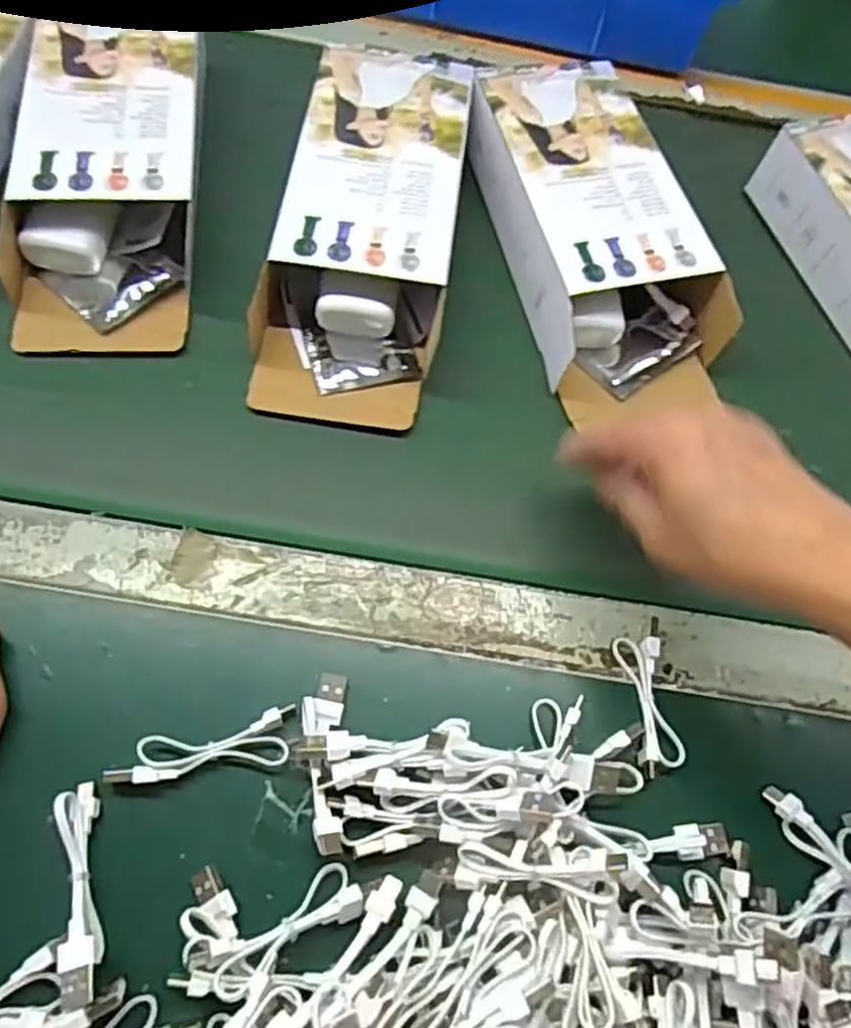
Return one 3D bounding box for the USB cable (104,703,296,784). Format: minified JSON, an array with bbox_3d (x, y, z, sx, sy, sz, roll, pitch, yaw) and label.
[{"bbox_3d":[-0.097,0.100,0.323,0.078,0.012,0.023,-8,68,-3],"label":"USB cable"}]

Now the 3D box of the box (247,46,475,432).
[{"bbox_3d":[-0.033,-0.173,0.456,0.103,0.061,0.252,7,68,4],"label":"box"}]

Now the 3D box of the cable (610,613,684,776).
[{"bbox_3d":[0.107,0.086,0.359,0.023,0.019,0.072,-2,67,0],"label":"cable"}]

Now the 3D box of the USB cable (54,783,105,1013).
[{"bbox_3d":[-0.135,0.145,0.292,0.013,0.018,0.078,-12,68,-4],"label":"USB cable"}]

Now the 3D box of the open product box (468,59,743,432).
[{"bbox_3d":[0.104,-0.177,0.469,0.106,0.056,0.234,-14,68,-5],"label":"open product box"}]

